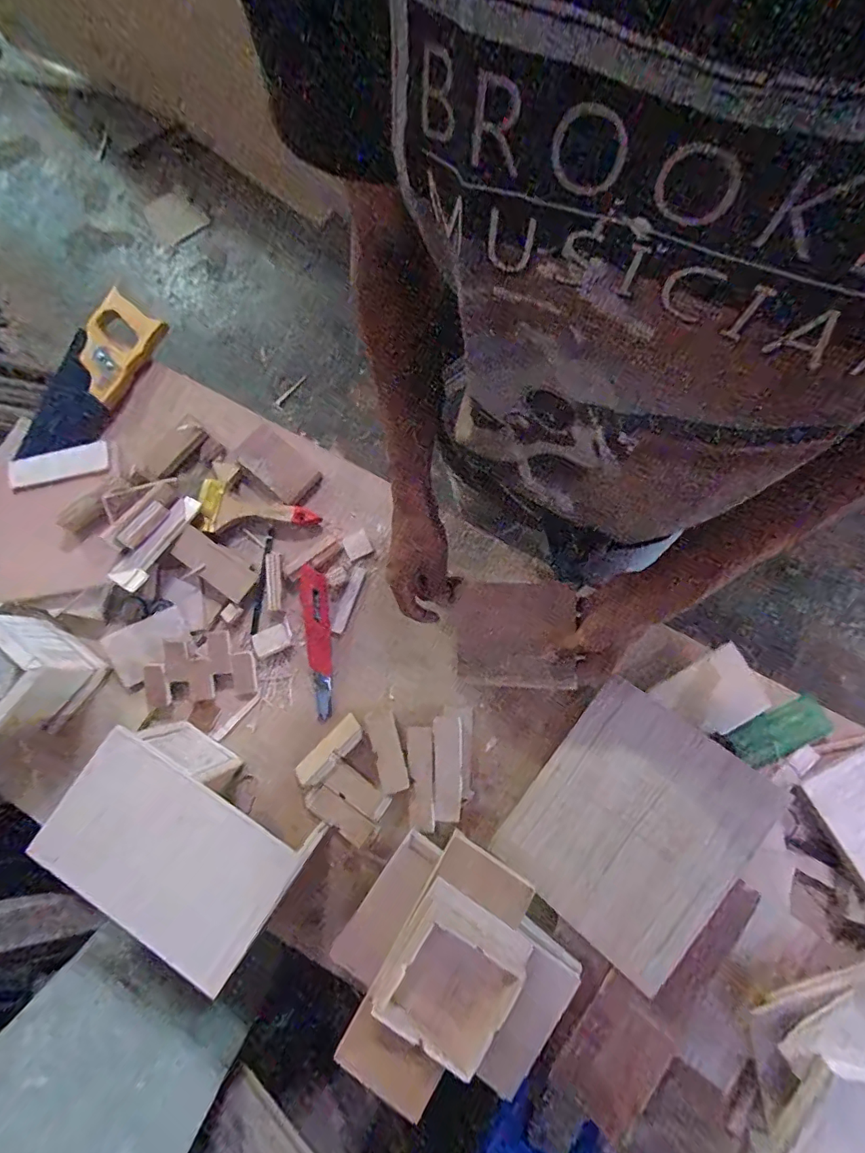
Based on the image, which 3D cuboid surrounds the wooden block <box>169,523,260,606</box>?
[{"bbox_3d":[-0.268,-0.015,0.620,0.101,0.005,0.046,38,75,-13],"label":"wooden block"}]

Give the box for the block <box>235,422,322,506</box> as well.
[{"bbox_3d":[-0.203,-0.146,0.657,0.113,0.009,0.059,41,86,8],"label":"block"}]

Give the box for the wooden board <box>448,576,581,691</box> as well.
[{"bbox_3d":[0.085,0.063,0.550,0.132,0.020,0.111,-2,87,27],"label":"wooden board"}]

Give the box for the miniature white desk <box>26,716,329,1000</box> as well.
[{"bbox_3d":[-0.246,0.263,0.522,0.230,0.137,0.126,34,85,7],"label":"miniature white desk"}]

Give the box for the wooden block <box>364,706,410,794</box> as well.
[{"bbox_3d":[-0.053,0.204,0.592,0.035,0.008,0.093,-17,81,1],"label":"wooden block"}]

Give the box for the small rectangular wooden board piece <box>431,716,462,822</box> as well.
[{"bbox_3d":[0.017,0.224,0.592,0.034,0.004,0.113,-1,82,3],"label":"small rectangular wooden board piece"}]

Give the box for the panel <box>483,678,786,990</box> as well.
[{"bbox_3d":[0.213,0.260,0.538,0.200,0.018,0.240,37,84,21],"label":"panel"}]

